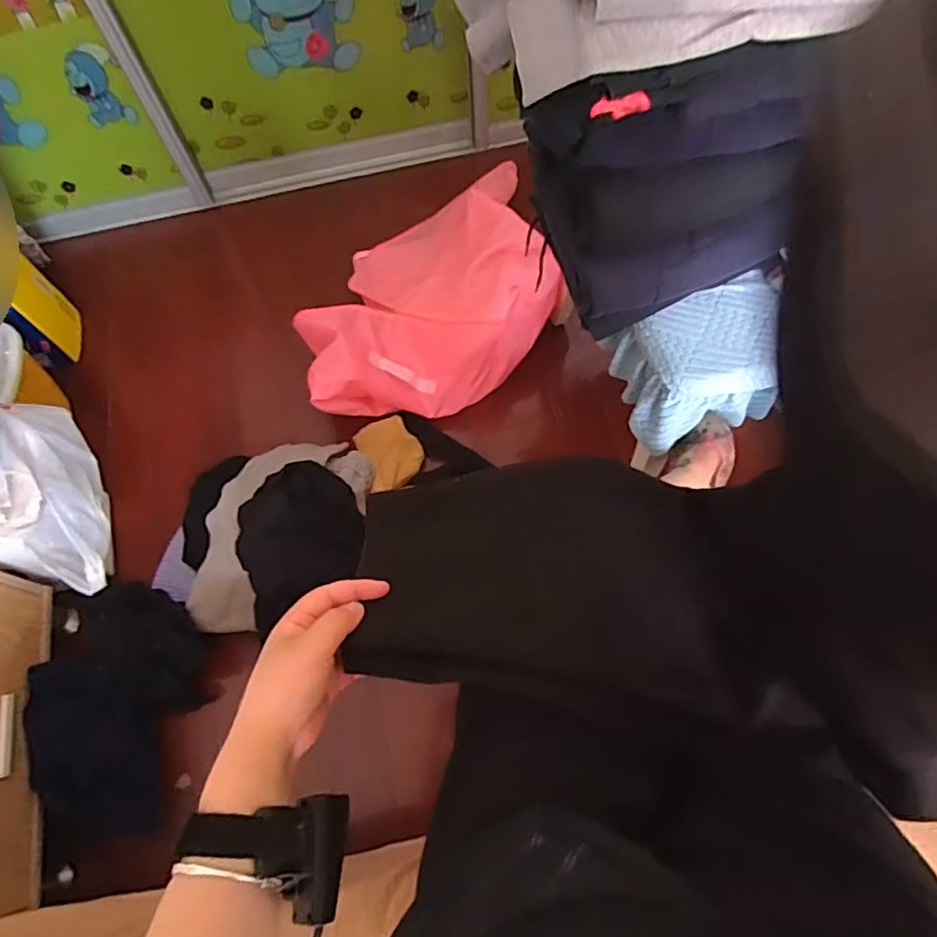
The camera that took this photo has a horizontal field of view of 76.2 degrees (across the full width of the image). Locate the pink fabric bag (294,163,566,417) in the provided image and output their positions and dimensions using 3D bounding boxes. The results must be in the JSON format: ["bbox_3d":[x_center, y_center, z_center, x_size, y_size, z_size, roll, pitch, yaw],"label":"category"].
[{"bbox_3d":[-0.099,-0.352,1.227,0.507,0.165,0.447,-16,65,-4],"label":"pink fabric bag"}]

